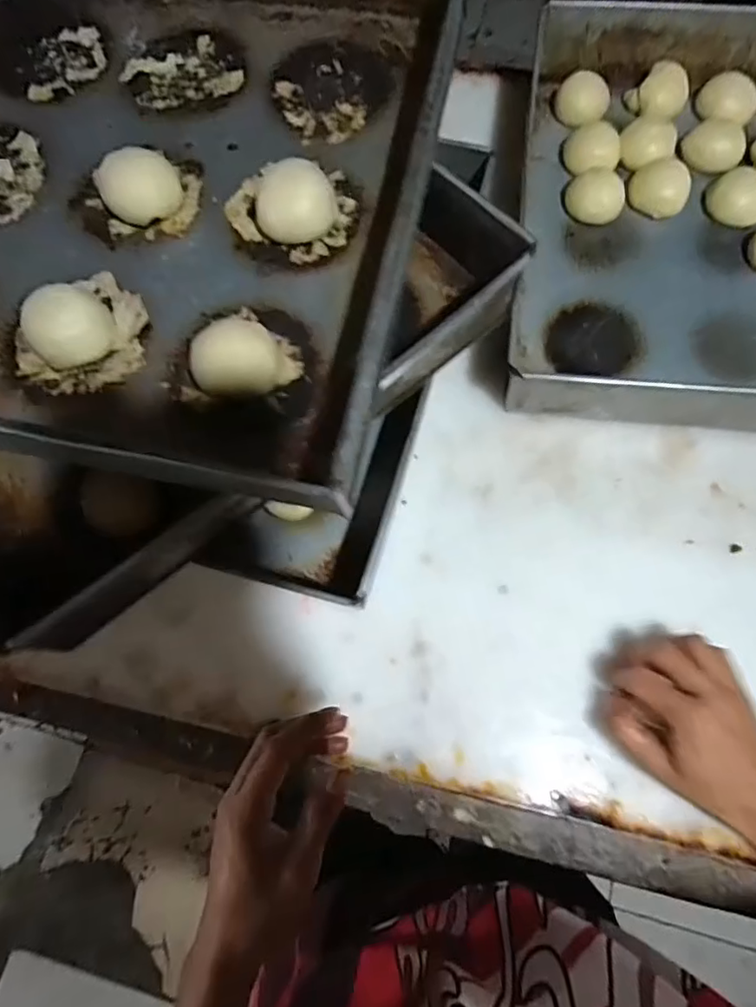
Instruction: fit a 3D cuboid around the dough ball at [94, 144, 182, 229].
[{"bbox_3d":[-0.158,-0.210,0.370,0.049,0.031,0.044,-29,74,-8],"label":"dough ball"}]

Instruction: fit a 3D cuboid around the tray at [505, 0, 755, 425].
[{"bbox_3d":[0.351,-0.259,0.495,0.432,0.088,0.418,8,73,4],"label":"tray"}]

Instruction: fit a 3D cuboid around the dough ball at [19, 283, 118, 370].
[{"bbox_3d":[-0.188,-0.108,0.335,0.049,0.037,0.041,-43,77,-11],"label":"dough ball"}]

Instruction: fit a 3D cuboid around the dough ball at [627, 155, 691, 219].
[{"bbox_3d":[0.273,-0.306,0.536,0.054,0.031,0.044,29,75,9],"label":"dough ball"}]

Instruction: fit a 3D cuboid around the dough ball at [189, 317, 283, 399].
[{"bbox_3d":[-0.082,-0.082,0.322,0.049,0.040,0.041,-29,74,-8],"label":"dough ball"}]

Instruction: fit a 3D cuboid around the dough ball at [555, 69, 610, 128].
[{"bbox_3d":[0.209,-0.413,0.568,0.053,0.034,0.043,22,74,8],"label":"dough ball"}]

